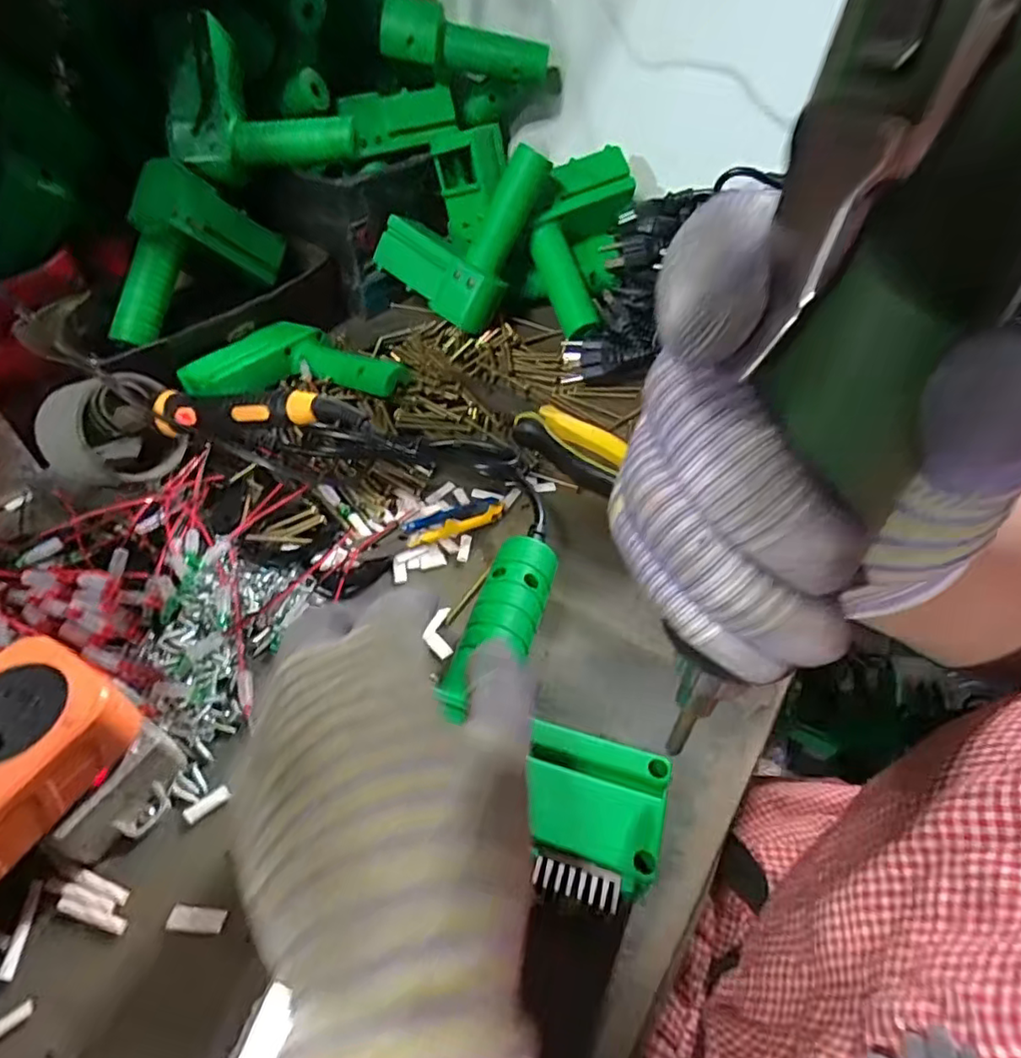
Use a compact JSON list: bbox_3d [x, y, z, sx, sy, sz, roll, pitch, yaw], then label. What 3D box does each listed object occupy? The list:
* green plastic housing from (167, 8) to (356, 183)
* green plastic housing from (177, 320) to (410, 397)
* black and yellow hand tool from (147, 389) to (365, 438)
[{"bbox_3d":[-0.207,-0.351,0.503,0.153,0.093,0.049,0,46,-2],"label":"green plastic housing"},{"bbox_3d":[-0.164,-0.135,0.482,0.163,0.031,0.088,0,46,-2],"label":"green plastic housing"},{"bbox_3d":[-0.131,-0.060,0.317,0.129,0.022,0.020,3,45,21],"label":"black and yellow hand tool"}]

